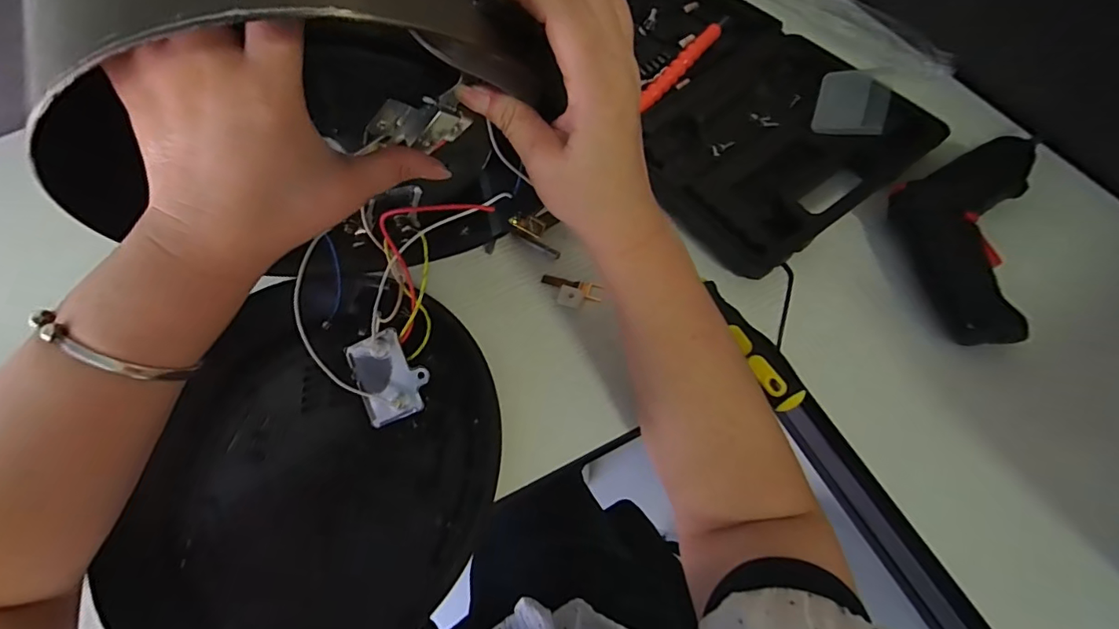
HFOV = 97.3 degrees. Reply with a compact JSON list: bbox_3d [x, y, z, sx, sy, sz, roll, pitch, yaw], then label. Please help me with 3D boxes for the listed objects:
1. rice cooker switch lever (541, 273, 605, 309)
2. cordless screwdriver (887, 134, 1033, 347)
[{"bbox_3d":[0.008,-0.018,0.388,0.049,0.005,0.025,14,67,12],"label":"rice cooker switch lever"},{"bbox_3d":[0.291,-0.064,0.357,0.089,0.039,0.166,17,65,13],"label":"cordless screwdriver"}]

